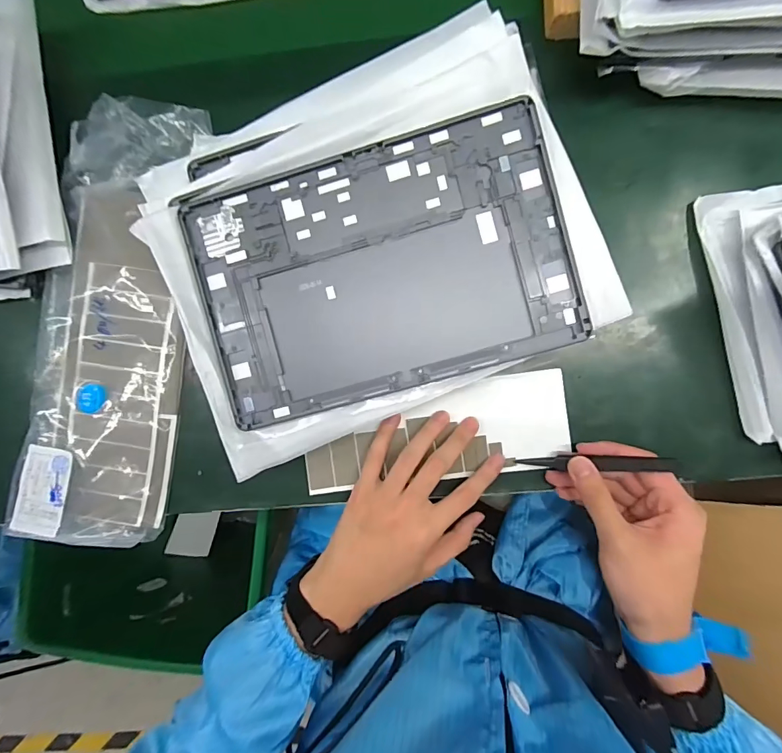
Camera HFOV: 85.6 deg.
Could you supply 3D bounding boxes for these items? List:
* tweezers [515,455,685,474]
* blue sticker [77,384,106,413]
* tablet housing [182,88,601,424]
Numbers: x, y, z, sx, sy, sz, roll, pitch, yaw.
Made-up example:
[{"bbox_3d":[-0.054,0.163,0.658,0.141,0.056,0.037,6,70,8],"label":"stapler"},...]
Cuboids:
[{"bbox_3d":[0.151,0.066,0.318,0.112,0.013,0.011,-4,93,29],"label":"tweezers"},{"bbox_3d":[-0.251,0.018,0.355,0.024,0.008,0.025,-28,87,1],"label":"blue sticker"},{"bbox_3d":[-0.007,-0.074,0.295,0.252,0.008,0.165,-15,92,5],"label":"tablet housing"}]

